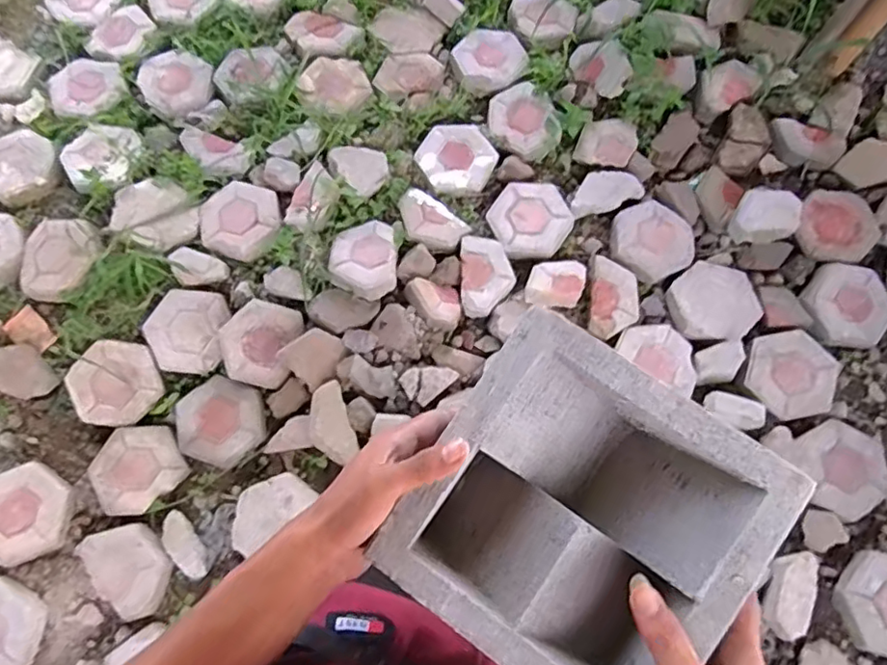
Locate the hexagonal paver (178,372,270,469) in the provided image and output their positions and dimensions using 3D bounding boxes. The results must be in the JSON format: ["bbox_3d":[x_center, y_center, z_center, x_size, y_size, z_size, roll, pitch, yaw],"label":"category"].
[{"bbox_3d":[-0.535,0.214,1.457,0.211,0.053,0.195,19,73,7],"label":"hexagonal paver"}]

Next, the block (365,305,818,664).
[{"bbox_3d":[0.085,0.122,0.391,0.196,0.083,0.191,34,75,11],"label":"block"}]

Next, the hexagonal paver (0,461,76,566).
[{"bbox_3d":[-0.964,0.404,1.370,0.227,0.064,0.203,34,75,11],"label":"hexagonal paver"}]

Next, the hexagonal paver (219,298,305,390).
[{"bbox_3d":[-0.452,0.020,1.473,0.175,0.042,0.203,13,72,5],"label":"hexagonal paver"}]

